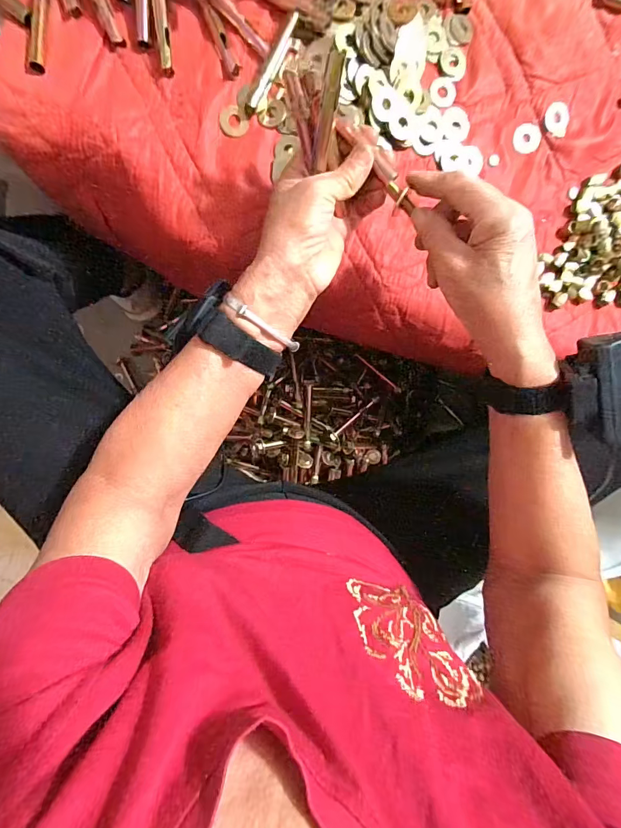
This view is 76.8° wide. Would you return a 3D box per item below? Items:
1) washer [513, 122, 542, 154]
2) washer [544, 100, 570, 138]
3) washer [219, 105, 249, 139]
[{"bbox_3d":[0.206,-0.262,0.373,0.025,0.004,0.028,6,97,1],"label":"washer"},{"bbox_3d":[0.231,-0.275,0.365,0.023,0.004,0.028,12,92,-8],"label":"washer"},{"bbox_3d":[-0.067,-0.251,0.336,0.022,0.004,0.026,-44,98,-2],"label":"washer"}]

